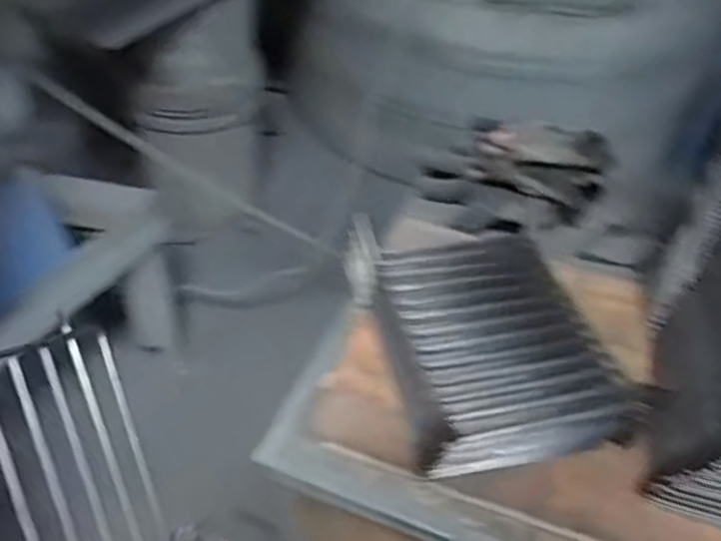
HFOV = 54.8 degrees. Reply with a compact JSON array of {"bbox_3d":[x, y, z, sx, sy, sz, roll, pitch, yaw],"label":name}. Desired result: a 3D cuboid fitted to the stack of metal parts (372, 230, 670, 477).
[{"bbox_3d":[0.129,0.083,0.722,0.205,0.099,0.247,-10,44,-16],"label":"stack of metal parts"}]

